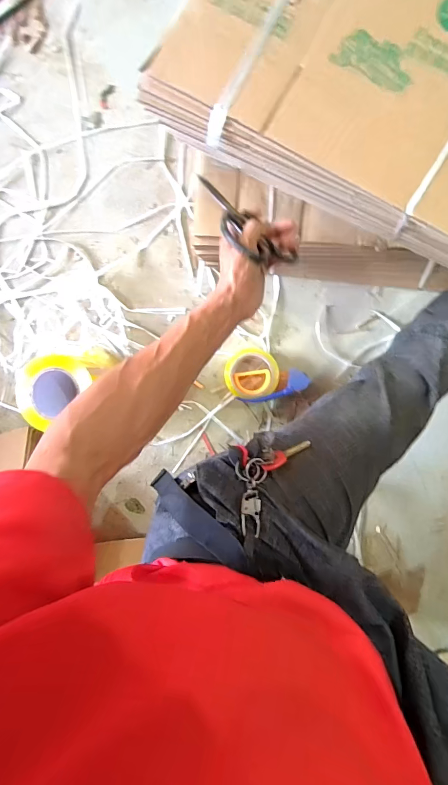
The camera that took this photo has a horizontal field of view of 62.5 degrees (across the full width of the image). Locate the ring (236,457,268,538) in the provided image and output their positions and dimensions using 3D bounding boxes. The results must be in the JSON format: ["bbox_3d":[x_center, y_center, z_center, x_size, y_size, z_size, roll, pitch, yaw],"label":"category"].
[{"bbox_3d":[0.031,0.119,0.428,0.036,0.008,0.088,0,59,6],"label":"ring"}]

